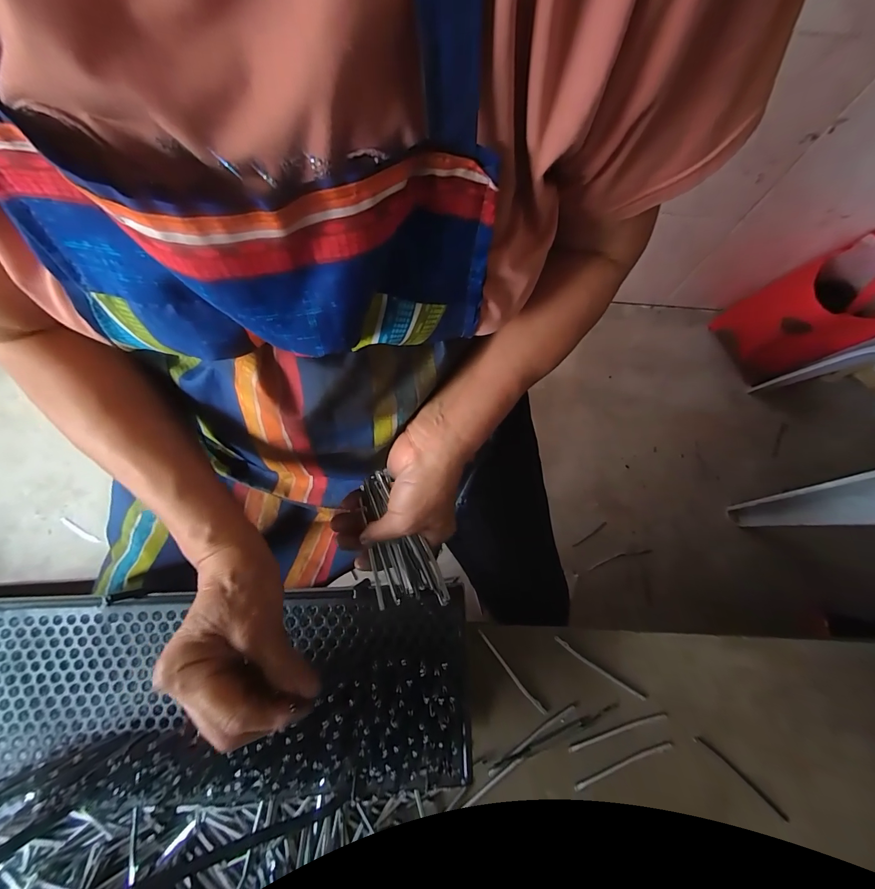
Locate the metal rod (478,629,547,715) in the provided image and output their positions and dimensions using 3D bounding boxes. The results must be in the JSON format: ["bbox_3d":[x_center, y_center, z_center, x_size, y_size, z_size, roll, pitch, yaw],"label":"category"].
[{"bbox_3d":[0.078,0.241,0.406,0.007,0.004,0.102,-39,79,-11],"label":"metal rod"}]

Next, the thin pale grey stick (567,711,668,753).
[{"bbox_3d":[0.185,0.294,0.392,0.106,0.004,0.007,-16,75,-5],"label":"thin pale grey stick"}]

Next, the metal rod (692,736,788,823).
[{"bbox_3d":[0.308,0.338,0.392,0.110,0.007,0.007,40,77,9],"label":"metal rod"}]

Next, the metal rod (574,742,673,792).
[{"bbox_3d":[0.188,0.323,0.387,0.110,0.009,0.009,-17,75,-6],"label":"metal rod"}]

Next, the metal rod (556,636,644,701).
[{"bbox_3d":[0.172,0.238,0.407,0.104,0.004,0.007,33,76,8],"label":"metal rod"}]

